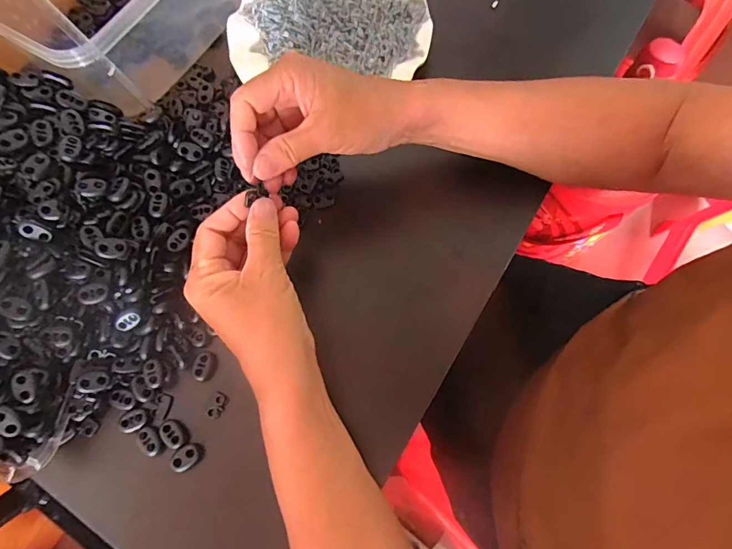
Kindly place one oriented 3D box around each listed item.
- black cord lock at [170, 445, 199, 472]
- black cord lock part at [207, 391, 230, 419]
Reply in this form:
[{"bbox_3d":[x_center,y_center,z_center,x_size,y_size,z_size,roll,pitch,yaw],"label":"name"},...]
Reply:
[{"bbox_3d":[-0.128,0.131,0.314,0.019,0.007,0.014,-36,74,-9],"label":"black cord lock"},{"bbox_3d":[-0.110,0.097,0.329,0.012,0.006,0.018,22,74,9],"label":"black cord lock part"}]

